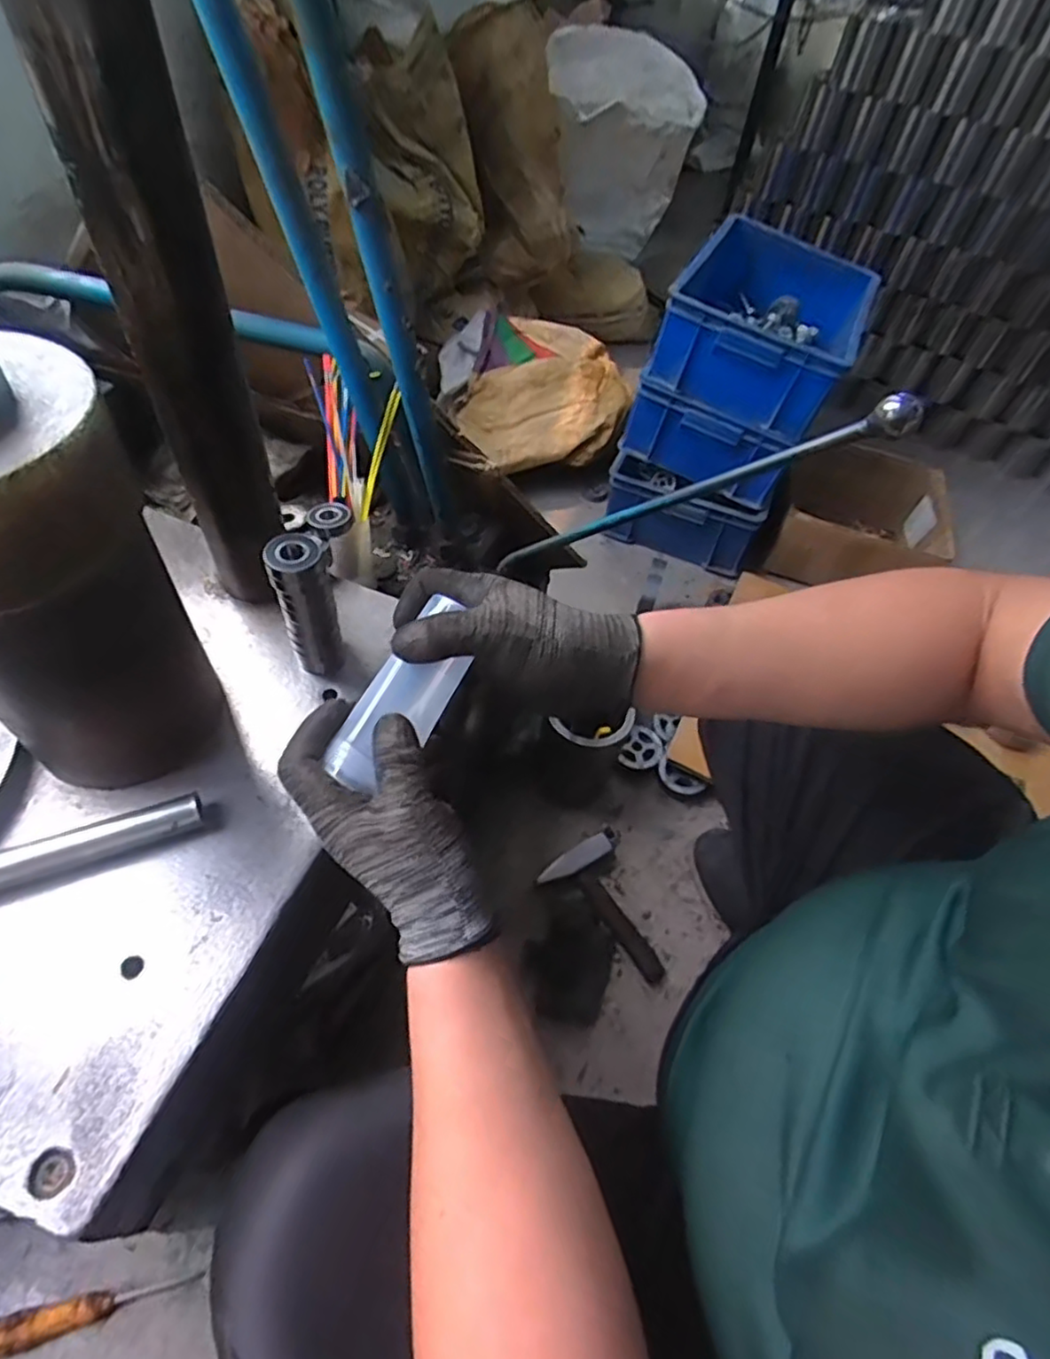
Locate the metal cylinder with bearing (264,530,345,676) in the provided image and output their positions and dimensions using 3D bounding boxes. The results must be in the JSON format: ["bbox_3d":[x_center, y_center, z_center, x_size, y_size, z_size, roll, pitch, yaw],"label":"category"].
[{"bbox_3d":[-0.163,-0.054,0.505,0.039,0.116,0.037,-12,55,-15],"label":"metal cylinder with bearing"}]

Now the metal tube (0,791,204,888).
[{"bbox_3d":[-0.290,0.111,0.438,0.148,0.027,0.021,-16,57,-17],"label":"metal tube"}]

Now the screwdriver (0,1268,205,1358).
[{"bbox_3d":[-0.410,0.583,0.623,0.196,0.027,0.028,-11,55,-14],"label":"screwdriver"}]

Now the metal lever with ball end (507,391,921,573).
[{"bbox_3d":[0.118,-0.148,0.572,0.023,0.397,0.025,54,55,-21],"label":"metal lever with ball end"}]

